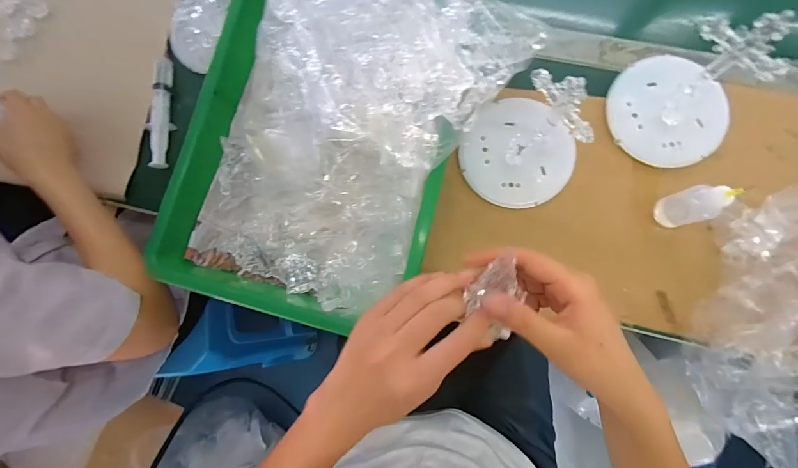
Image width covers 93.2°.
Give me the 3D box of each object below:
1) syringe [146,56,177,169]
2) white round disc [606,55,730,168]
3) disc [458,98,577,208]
[{"bbox_3d":[-0.303,-0.156,0.482,0.026,0.022,0.151,-4,82,4],"label":"syringe"},{"bbox_3d":[0.304,-0.139,0.428,0.122,0.015,0.122,-1,83,5],"label":"white round disc"},{"bbox_3d":[0.135,-0.095,0.434,0.120,0.014,0.126,-1,83,5],"label":"disc"}]

